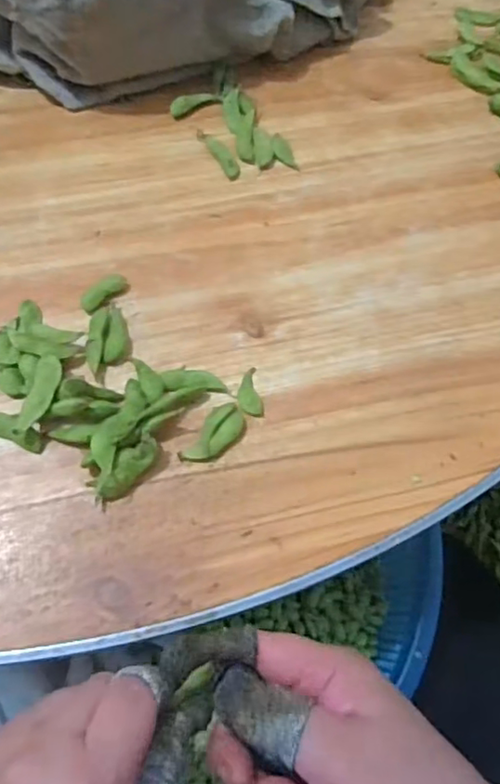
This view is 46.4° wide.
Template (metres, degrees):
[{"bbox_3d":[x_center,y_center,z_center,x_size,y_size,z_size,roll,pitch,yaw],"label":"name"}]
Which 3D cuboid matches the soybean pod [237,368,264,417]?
[{"bbox_3d":[-0.001,0.000,0.349,0.014,0.004,0.031,-8,66,-7],"label":"soybean pod"}]

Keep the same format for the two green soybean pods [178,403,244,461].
[{"bbox_3d":[-0.019,0.025,0.334,0.021,0.009,0.043,32,68,11],"label":"two green soybean pods"}]

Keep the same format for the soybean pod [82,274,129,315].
[{"bbox_3d":[-0.093,-0.063,0.372,0.032,0.011,0.011,-39,73,-18],"label":"soybean pod"}]

